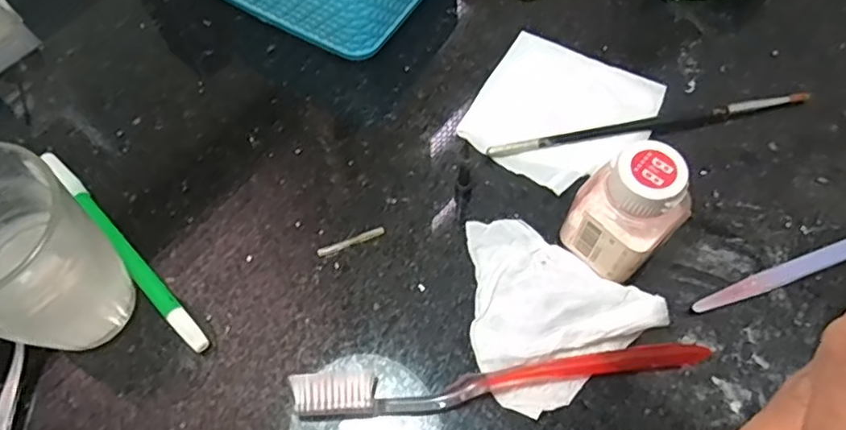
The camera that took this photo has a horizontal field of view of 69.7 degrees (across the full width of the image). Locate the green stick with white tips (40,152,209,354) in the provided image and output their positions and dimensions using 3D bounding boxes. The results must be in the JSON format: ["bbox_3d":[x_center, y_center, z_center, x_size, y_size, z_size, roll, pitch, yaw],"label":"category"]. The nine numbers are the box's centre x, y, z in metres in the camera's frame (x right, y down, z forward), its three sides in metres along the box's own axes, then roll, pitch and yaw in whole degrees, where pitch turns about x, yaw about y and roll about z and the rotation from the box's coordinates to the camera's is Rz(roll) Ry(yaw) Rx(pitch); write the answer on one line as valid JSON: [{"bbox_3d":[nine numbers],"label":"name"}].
[{"bbox_3d":[-0.153,0.016,0.307,0.009,0.015,0.142,-41,68,-18],"label":"green stick with white tips"}]

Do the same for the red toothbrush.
[{"bbox_3d":[0.037,0.074,0.275,0.187,0.015,0.020,-5,62,-1],"label":"red toothbrush"}]

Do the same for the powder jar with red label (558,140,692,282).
[{"bbox_3d":[0.092,0.000,0.279,0.045,0.070,0.035,36,69,18],"label":"powder jar with red label"}]

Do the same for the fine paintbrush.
[{"bbox_3d":[0.129,-0.051,0.340,0.187,0.010,0.008,-11,62,-4],"label":"fine paintbrush"}]

